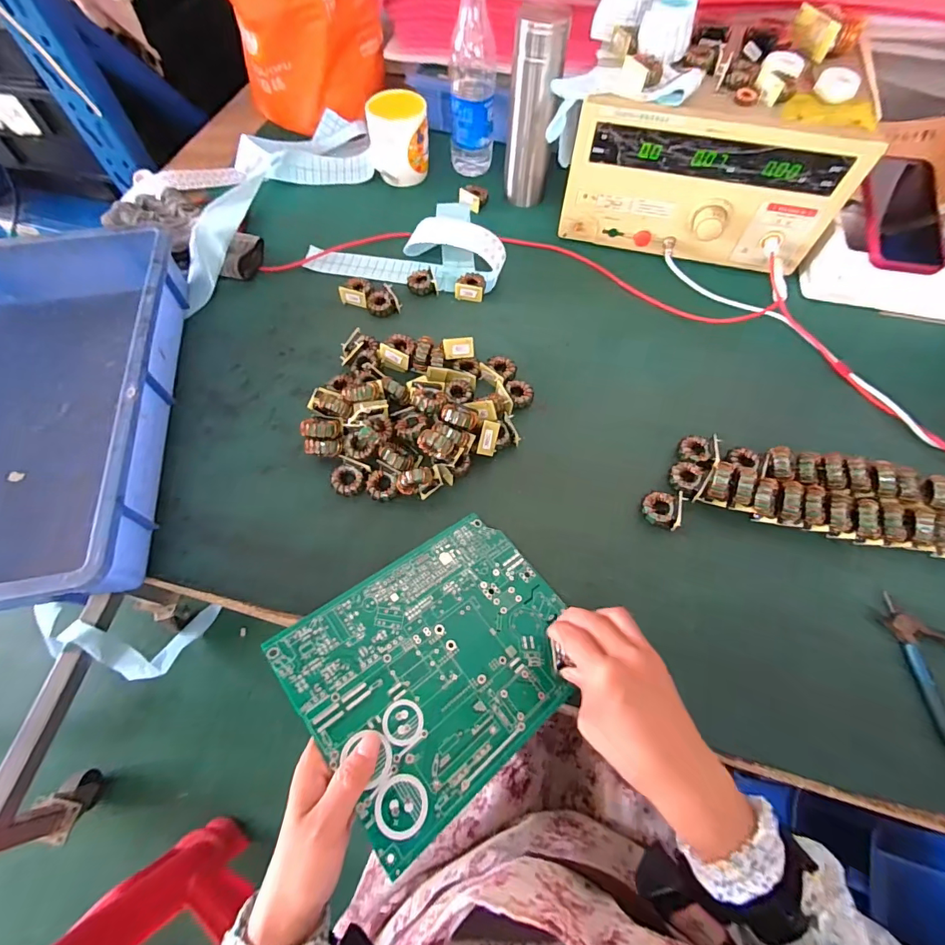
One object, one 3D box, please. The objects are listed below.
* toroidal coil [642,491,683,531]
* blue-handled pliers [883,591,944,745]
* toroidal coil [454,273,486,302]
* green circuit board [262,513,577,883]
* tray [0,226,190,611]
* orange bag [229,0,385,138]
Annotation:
[{"bbox_3d":[0.188,0.037,0.446,0.035,0.019,0.035,0,68,-1],"label":"toroidal coil"},{"bbox_3d":[0.440,0.176,0.393,0.117,0.019,0.144,-10,68,-5],"label":"blue-handled pliers"},{"bbox_3d":[-0.002,-0.243,0.586,0.037,0.015,0.039,10,68,3],"label":"toroidal coil"},{"bbox_3d":[-0.021,0.146,0.366,0.219,0.004,0.175,-30,68,-31],"label":"green circuit board"},{"bbox_3d":[-0.455,-0.077,0.457,0.273,0.112,0.449,-9,68,-5],"label":"tray"},{"bbox_3d":[-0.252,-0.702,0.675,0.210,0.216,0.217,-10,68,-5],"label":"orange bag"}]

